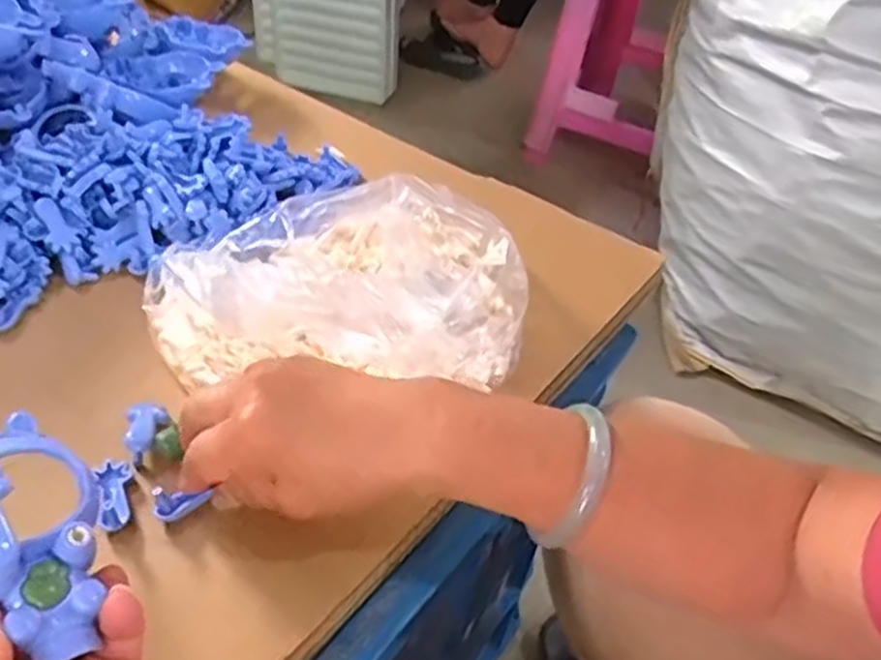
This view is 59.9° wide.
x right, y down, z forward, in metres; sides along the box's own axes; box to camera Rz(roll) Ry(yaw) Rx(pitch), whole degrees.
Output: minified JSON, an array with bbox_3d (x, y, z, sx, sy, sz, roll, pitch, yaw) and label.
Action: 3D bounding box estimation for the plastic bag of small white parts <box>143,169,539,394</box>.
[{"bbox_3d":[-0.060,-0.028,0.458,0.223,0.060,0.126,1,42,-5],"label":"plastic bag of small white parts"}]

